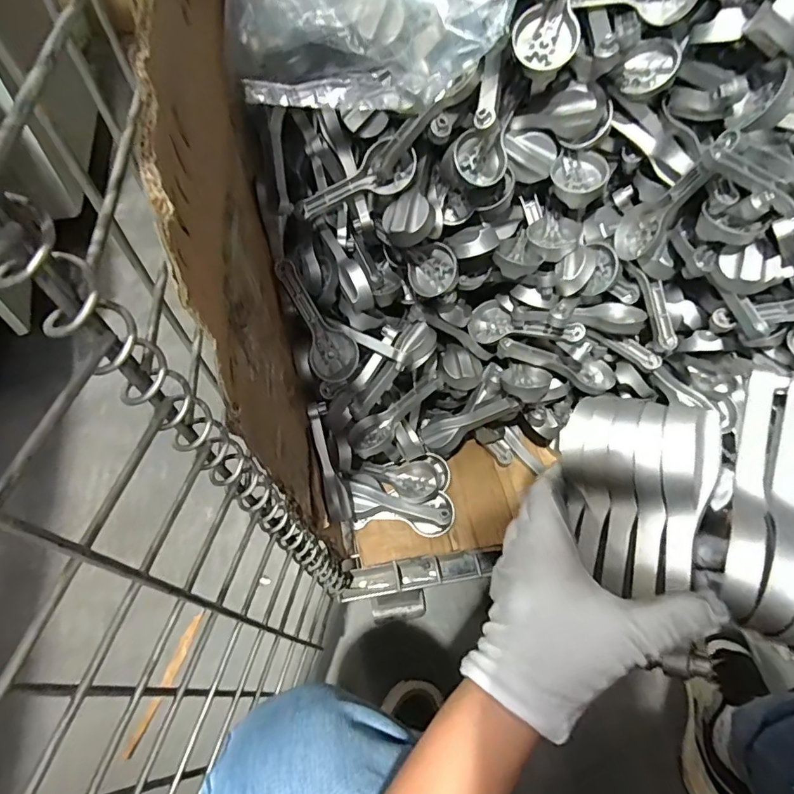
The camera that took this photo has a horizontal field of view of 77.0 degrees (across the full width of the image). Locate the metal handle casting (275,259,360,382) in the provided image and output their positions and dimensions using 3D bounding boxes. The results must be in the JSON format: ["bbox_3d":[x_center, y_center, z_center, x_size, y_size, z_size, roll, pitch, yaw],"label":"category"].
[{"bbox_3d":[-0.086,-0.076,0.533,0.019,0.144,0.052,14,50,47],"label":"metal handle casting"}]

